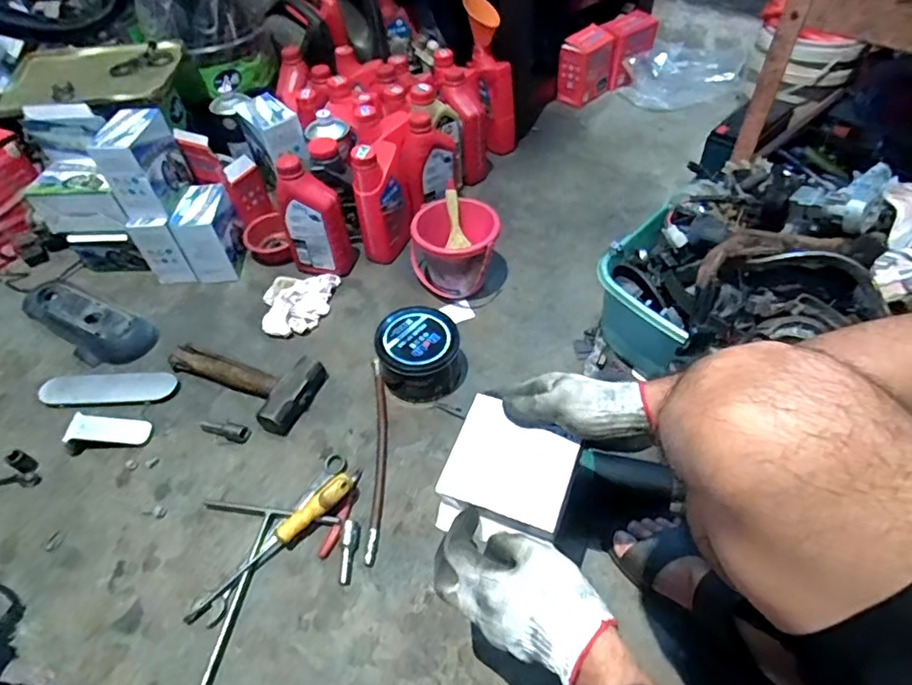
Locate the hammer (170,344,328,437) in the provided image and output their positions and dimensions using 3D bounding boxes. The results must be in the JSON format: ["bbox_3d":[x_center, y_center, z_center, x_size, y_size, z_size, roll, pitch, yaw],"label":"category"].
[{"bbox_3d":[-0.342,0.046,0.868,0.263,0.041,0.126,21,56,22],"label":"hammer"}]

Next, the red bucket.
[{"bbox_3d":[-0.003,-0.161,0.966,0.161,0.138,0.139,-2,50,5],"label":"red bucket"}]

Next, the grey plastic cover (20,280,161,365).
[{"bbox_3d":[-0.675,-0.037,0.973,0.290,0.033,0.105,21,56,22],"label":"grey plastic cover"}]

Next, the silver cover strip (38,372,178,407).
[{"bbox_3d":[-0.567,0.074,0.875,0.209,0.017,0.058,-5,50,3],"label":"silver cover strip"}]

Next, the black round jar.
[{"bbox_3d":[-0.052,0.023,0.840,0.131,0.102,0.123,-3,50,4],"label":"black round jar"}]

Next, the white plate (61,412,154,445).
[{"bbox_3d":[-0.527,0.132,0.815,0.115,0.017,0.047,8,50,-9],"label":"white plate"}]

